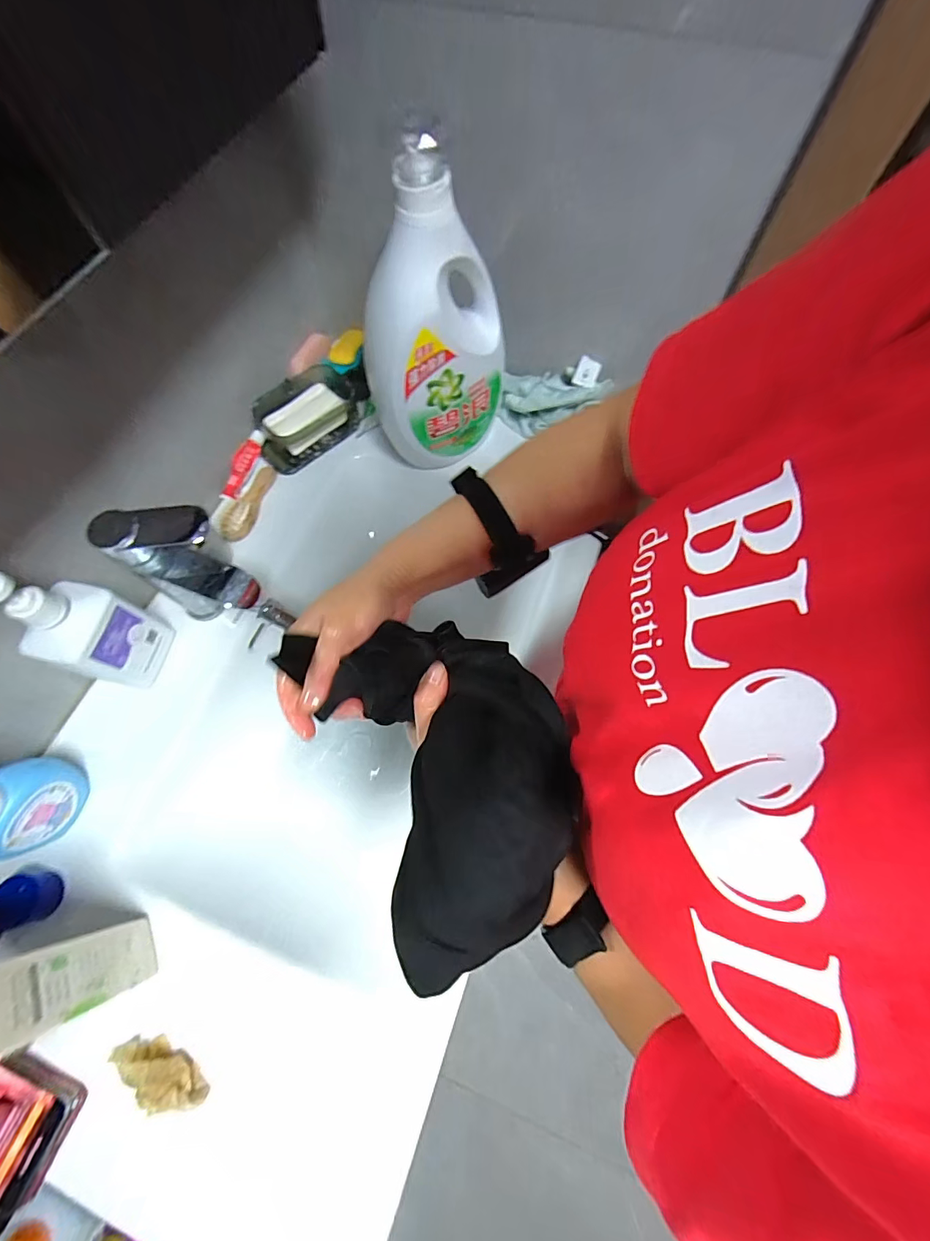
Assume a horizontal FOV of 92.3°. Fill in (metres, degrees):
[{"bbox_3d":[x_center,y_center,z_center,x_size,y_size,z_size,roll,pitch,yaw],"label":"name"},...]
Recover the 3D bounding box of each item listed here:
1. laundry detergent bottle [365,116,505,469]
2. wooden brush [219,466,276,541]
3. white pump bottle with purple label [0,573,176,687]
[{"bbox_3d":[-0.034,-0.324,0.503,0.163,0.316,0.085,-15,68,-5],"label":"laundry detergent bottle"},{"bbox_3d":[-0.299,-0.164,0.614,0.035,0.024,0.123,11,68,5],"label":"wooden brush"},{"bbox_3d":[-0.378,0.009,0.447,0.047,0.197,0.085,9,68,4],"label":"white pump bottle with purple label"}]

